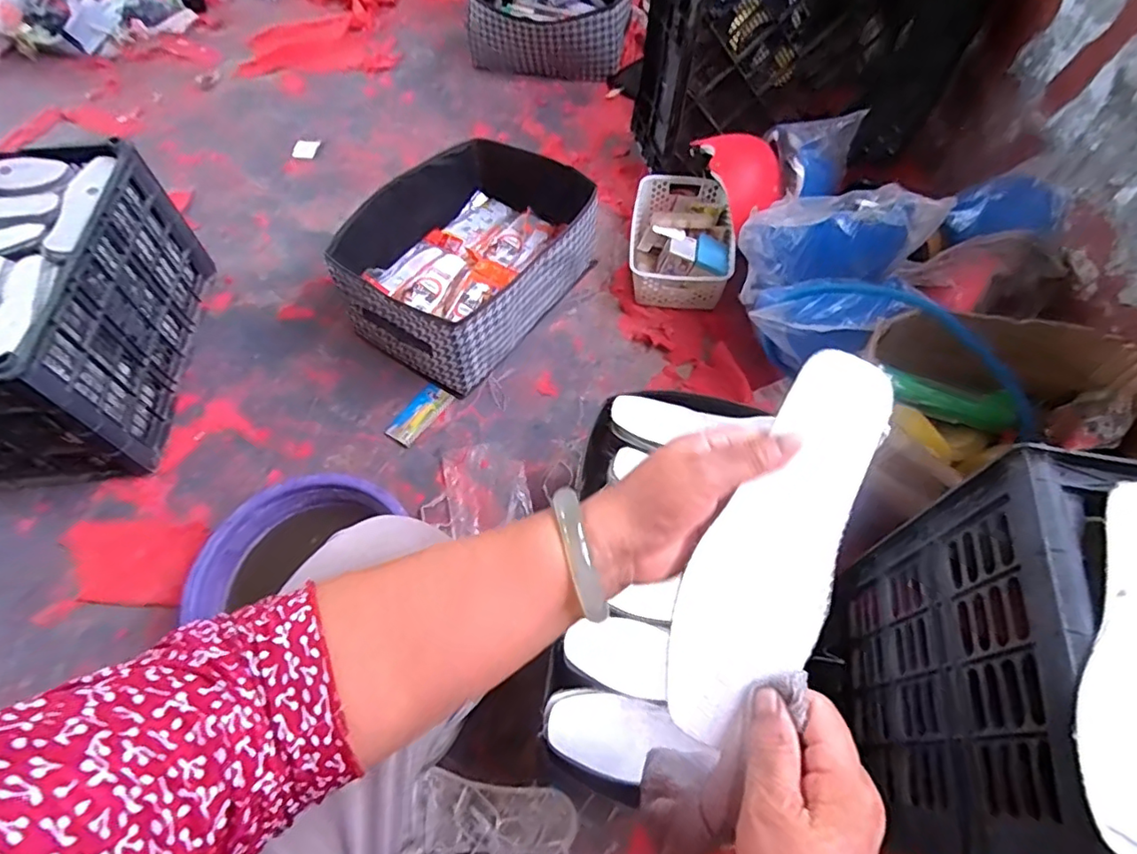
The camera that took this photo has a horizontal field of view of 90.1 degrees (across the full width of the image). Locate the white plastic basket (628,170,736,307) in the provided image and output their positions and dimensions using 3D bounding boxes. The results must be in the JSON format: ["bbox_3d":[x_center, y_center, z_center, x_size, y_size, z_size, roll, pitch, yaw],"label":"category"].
[{"bbox_3d":[0.225,-0.384,1.133,0.196,0.078,0.304,6,59,4],"label":"white plastic basket"}]

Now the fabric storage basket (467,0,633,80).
[{"bbox_3d":[-0.034,-1.128,1.533,0.450,0.159,0.368,-2,59,-1],"label":"fabric storage basket"}]

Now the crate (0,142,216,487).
[{"bbox_3d":[-0.877,-0.184,0.933,0.374,0.286,0.480,-3,59,-2],"label":"crate"}]

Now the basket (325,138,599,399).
[{"bbox_3d":[-0.173,-0.310,1.054,0.333,0.182,0.445,34,65,18],"label":"basket"}]

